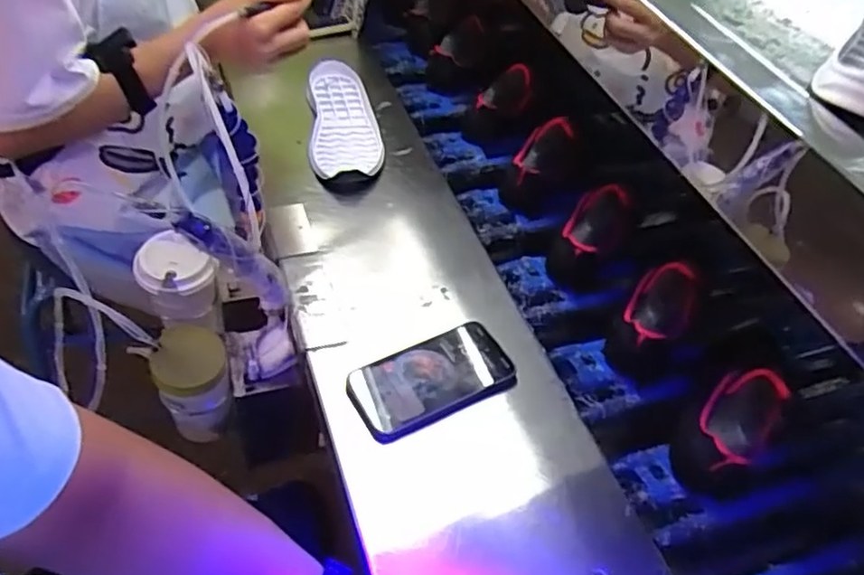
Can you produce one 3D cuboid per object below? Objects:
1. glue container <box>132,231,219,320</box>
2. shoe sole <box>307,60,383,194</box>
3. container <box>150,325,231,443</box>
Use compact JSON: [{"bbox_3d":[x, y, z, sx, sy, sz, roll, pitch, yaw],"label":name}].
[{"bbox_3d":[-0.302,-0.002,0.790,0.087,0.091,0.069,29,52,17],"label":"glue container"},{"bbox_3d":[-0.123,-0.232,0.941,0.096,0.027,0.273,-2,49,-9],"label":"shoe sole"},{"bbox_3d":[-0.255,0.106,0.730,0.076,0.132,0.067,-11,51,-16],"label":"container"}]

